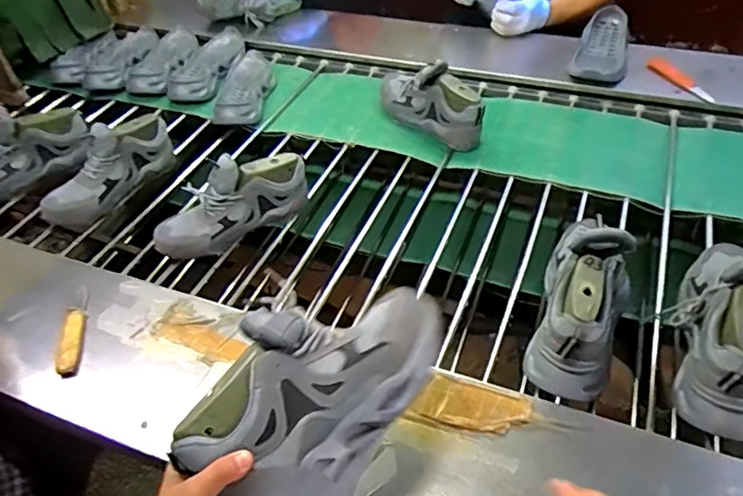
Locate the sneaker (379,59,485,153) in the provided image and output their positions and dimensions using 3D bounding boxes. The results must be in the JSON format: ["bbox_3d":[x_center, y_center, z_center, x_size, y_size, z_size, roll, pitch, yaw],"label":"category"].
[{"bbox_3d":[0.121,-0.310,1.171,0.099,0.127,0.249,-31,50,-23],"label":"sneaker"}]

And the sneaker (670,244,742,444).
[{"bbox_3d":[0.467,0.095,0.745,0.103,0.164,0.286,9,46,15],"label":"sneaker"}]

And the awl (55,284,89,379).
[{"bbox_3d":[-0.430,0.114,0.809,0.038,0.027,0.157,-13,45,-8],"label":"awl"}]

